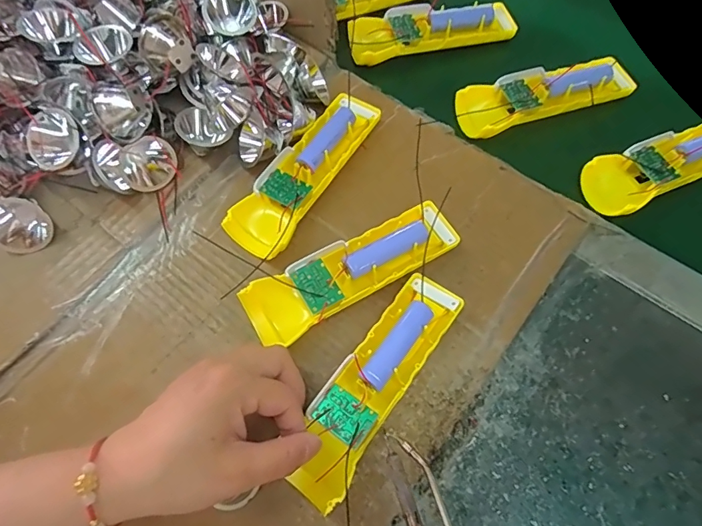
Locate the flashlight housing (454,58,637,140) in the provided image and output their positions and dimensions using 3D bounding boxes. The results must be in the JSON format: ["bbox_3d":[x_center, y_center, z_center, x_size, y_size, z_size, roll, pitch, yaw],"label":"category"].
[{"bbox_3d":[0.167,-0.149,0.394,0.156,0.026,0.047,-16,67,-5],"label":"flashlight housing"}]

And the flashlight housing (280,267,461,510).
[{"bbox_3d":[0.014,0.075,0.291,0.044,0.018,0.155,31,69,14],"label":"flashlight housing"}]

